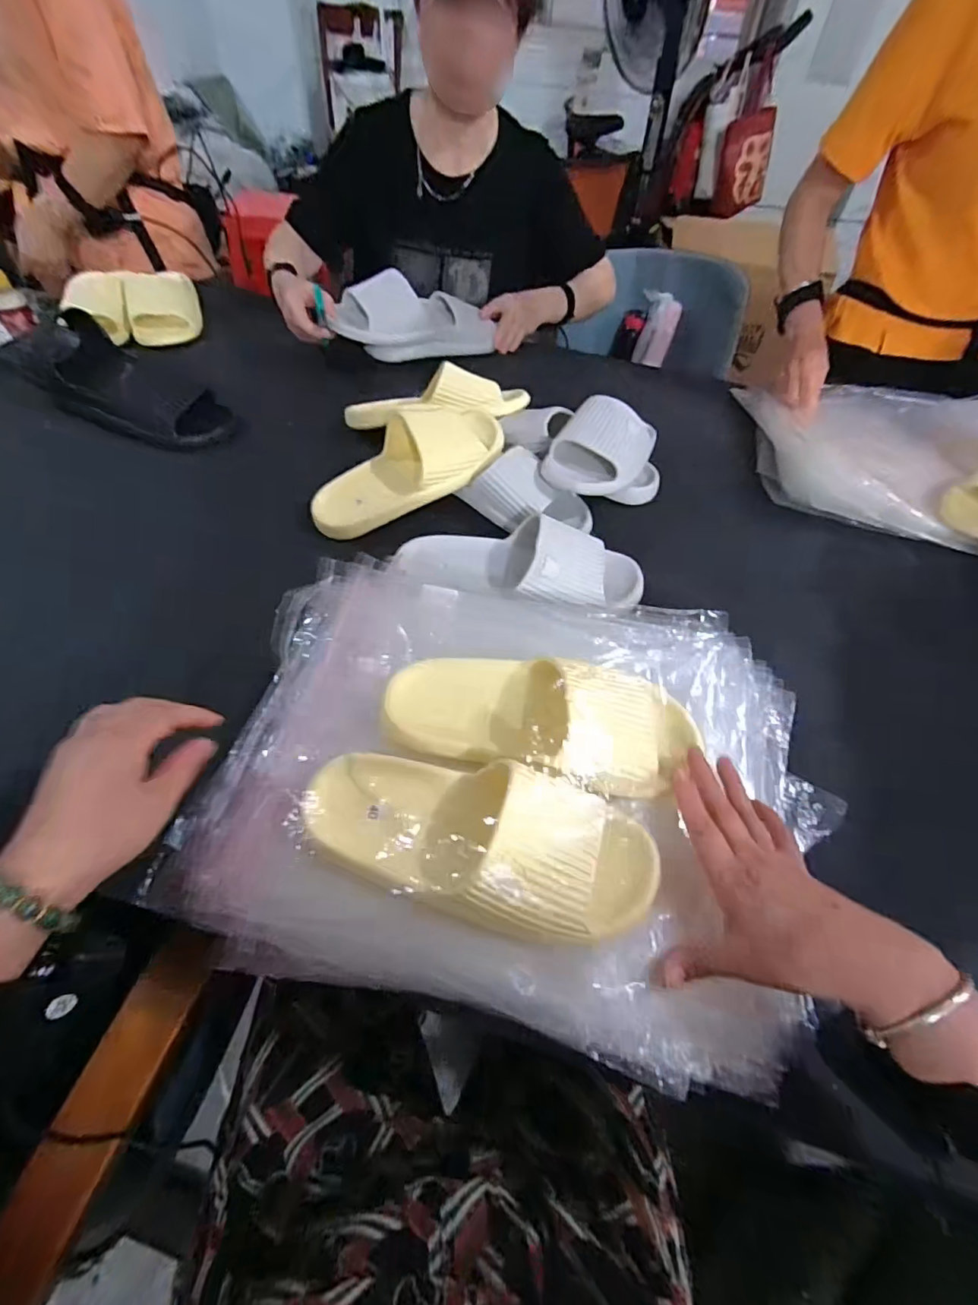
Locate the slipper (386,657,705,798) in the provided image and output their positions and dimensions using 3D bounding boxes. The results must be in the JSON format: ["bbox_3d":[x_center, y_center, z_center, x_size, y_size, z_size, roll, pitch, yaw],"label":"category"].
[{"bbox_3d":[0.038,0.051,0.411,0.242,0.062,0.098,7,54,14],"label":"slipper"}]

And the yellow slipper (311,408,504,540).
[{"bbox_3d":[-0.101,-0.232,0.629,0.262,0.065,0.102,-33,61,-4],"label":"yellow slipper"}]

